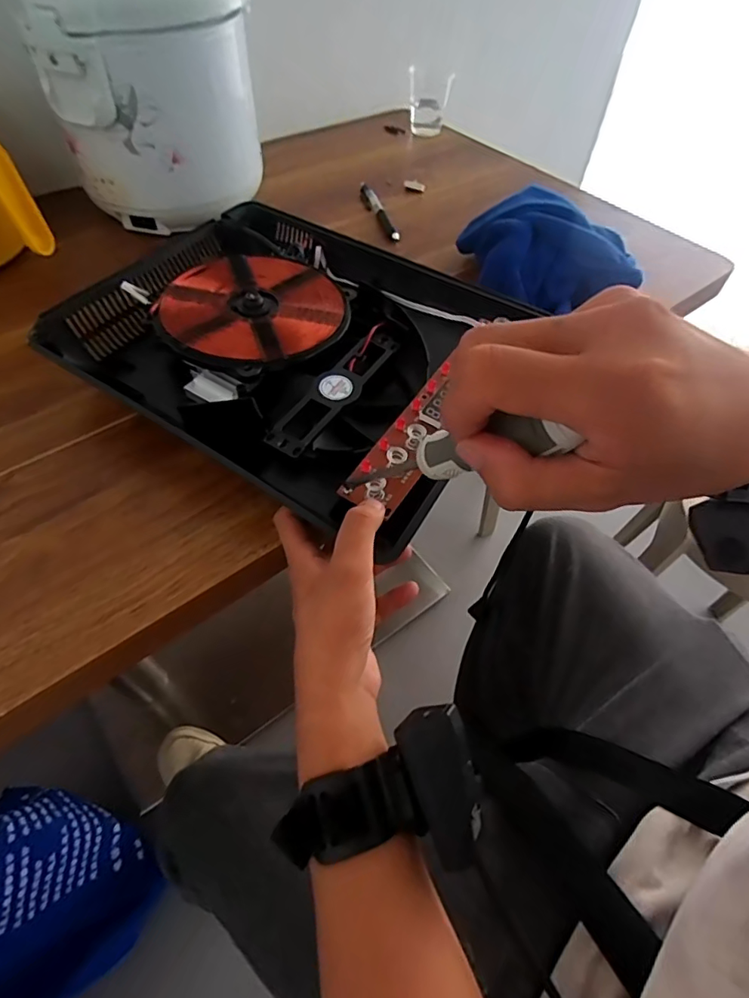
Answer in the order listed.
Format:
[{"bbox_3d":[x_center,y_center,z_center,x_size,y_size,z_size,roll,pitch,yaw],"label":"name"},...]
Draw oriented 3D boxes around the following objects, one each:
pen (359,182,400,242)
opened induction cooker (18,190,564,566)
[{"bbox_3d":[0.004,-0.360,0.640,0.018,0.013,0.141,-14,56,-13],"label":"pen"},{"bbox_3d":[-0.067,-0.133,0.432,0.354,0.044,0.274,30,57,18],"label":"opened induction cooker"}]

